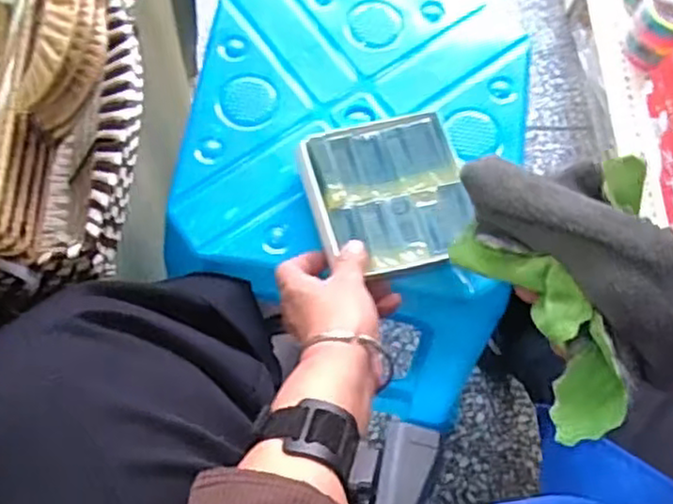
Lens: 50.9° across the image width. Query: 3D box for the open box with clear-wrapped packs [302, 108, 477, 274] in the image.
[{"bbox_3d":[0.040,-0.046,0.537,0.118,0.016,0.120,-14,72,-7],"label":"open box with clear-wrapped packs"}]

